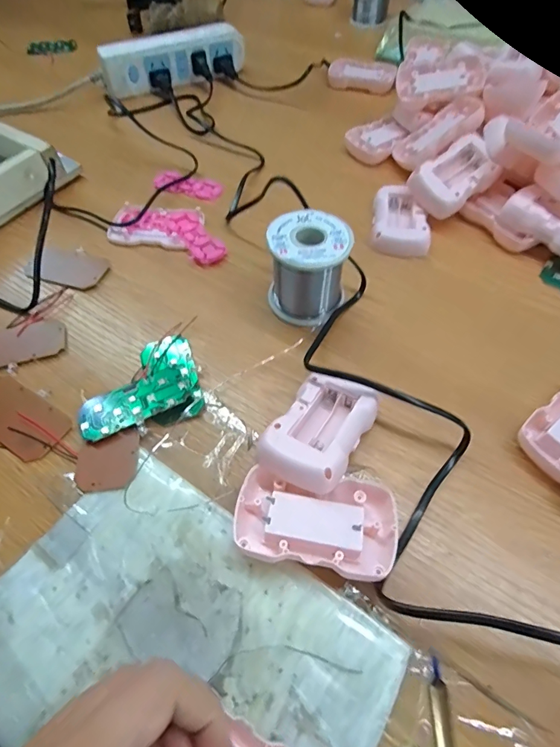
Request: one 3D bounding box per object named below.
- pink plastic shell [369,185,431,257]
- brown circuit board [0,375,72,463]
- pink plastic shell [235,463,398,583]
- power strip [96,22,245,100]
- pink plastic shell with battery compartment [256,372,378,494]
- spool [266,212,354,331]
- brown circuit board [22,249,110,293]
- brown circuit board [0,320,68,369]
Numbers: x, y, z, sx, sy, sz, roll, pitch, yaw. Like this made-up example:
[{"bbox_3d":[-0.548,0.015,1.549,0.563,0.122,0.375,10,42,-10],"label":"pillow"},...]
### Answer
[{"bbox_3d":[0.114,-0.143,0.395,0.053,0.016,0.082,9,57,6],"label":"pink plastic shell"},{"bbox_3d":[-0.183,0.030,0.292,0.076,0.006,0.038,28,61,18],"label":"brown circuit board"},{"bbox_3d":[0.021,0.083,0.240,0.089,0.020,0.053,9,57,7],"label":"pink plastic shell"},{"bbox_3d":[-0.139,-0.422,0.562,0.195,0.054,0.034,-26,60,-16],"label":"power strip"},{"bbox_3d":[0.026,0.036,0.267,0.050,0.031,0.081,27,61,18],"label":"pink plastic shell with battery compartment"},{"bbox_3d":[0.022,-0.080,0.329,0.062,0.064,0.064,5,57,4],"label":"spool"},{"bbox_3d":[-0.190,-0.095,0.375,0.068,0.007,0.040,15,60,5],"label":"brown circuit board"},{"bbox_3d":[-0.207,-0.022,0.330,0.075,0.007,0.041,-16,58,-10],"label":"brown circuit board"}]

